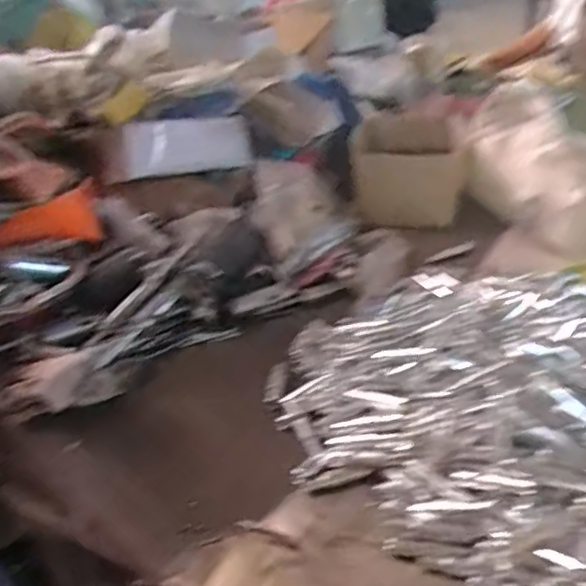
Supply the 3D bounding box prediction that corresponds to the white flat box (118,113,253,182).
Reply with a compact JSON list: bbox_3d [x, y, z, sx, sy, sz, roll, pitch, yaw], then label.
[{"bbox_3d":[-0.133,-0.181,0.744,0.165,0.062,0.018,-12,16,-22],"label":"white flat box"}]

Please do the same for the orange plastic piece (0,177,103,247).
[{"bbox_3d":[-0.302,-0.071,0.631,0.187,0.056,0.063,-19,36,-21],"label":"orange plastic piece"}]

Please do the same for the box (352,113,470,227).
[{"bbox_3d":[0.160,-0.179,0.862,0.144,0.104,0.136,0,34,7],"label":"box"}]

